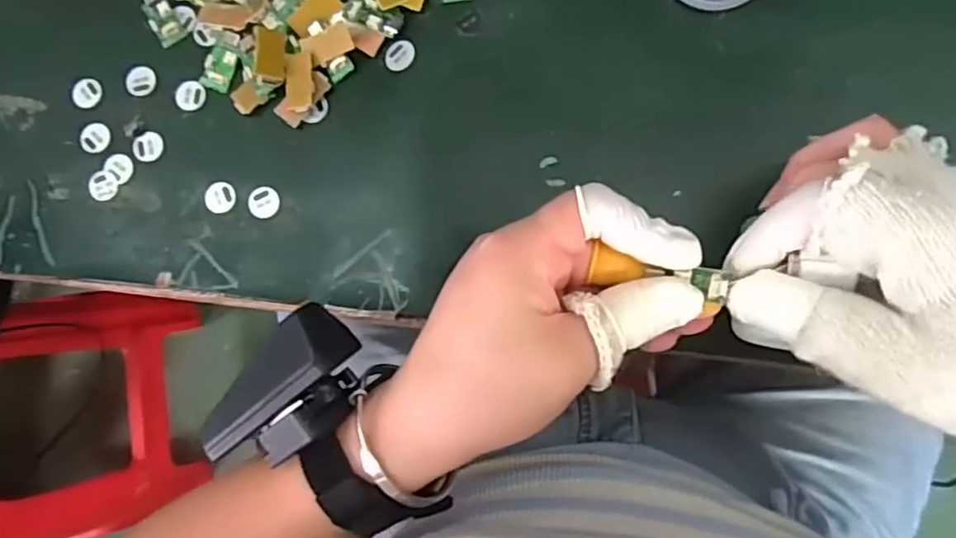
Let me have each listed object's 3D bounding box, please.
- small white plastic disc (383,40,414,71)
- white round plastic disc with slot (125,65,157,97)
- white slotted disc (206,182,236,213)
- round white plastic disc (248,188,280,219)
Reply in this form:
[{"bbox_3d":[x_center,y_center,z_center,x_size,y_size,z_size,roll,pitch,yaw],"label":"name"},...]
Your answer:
[{"bbox_3d":[-0.042,-0.115,0.347,0.018,0.004,0.015,-37,81,3],"label":"small white plastic disc"},{"bbox_3d":[-0.192,-0.107,0.370,0.017,0.004,0.018,-1,85,7],"label":"white round plastic disc with slot"},{"bbox_3d":[-0.142,-0.040,0.356,0.017,0.004,0.017,-1,85,7],"label":"white slotted disc"},{"bbox_3d":[-0.116,-0.036,0.354,0.016,0.004,0.018,-2,80,-4],"label":"round white plastic disc"}]

